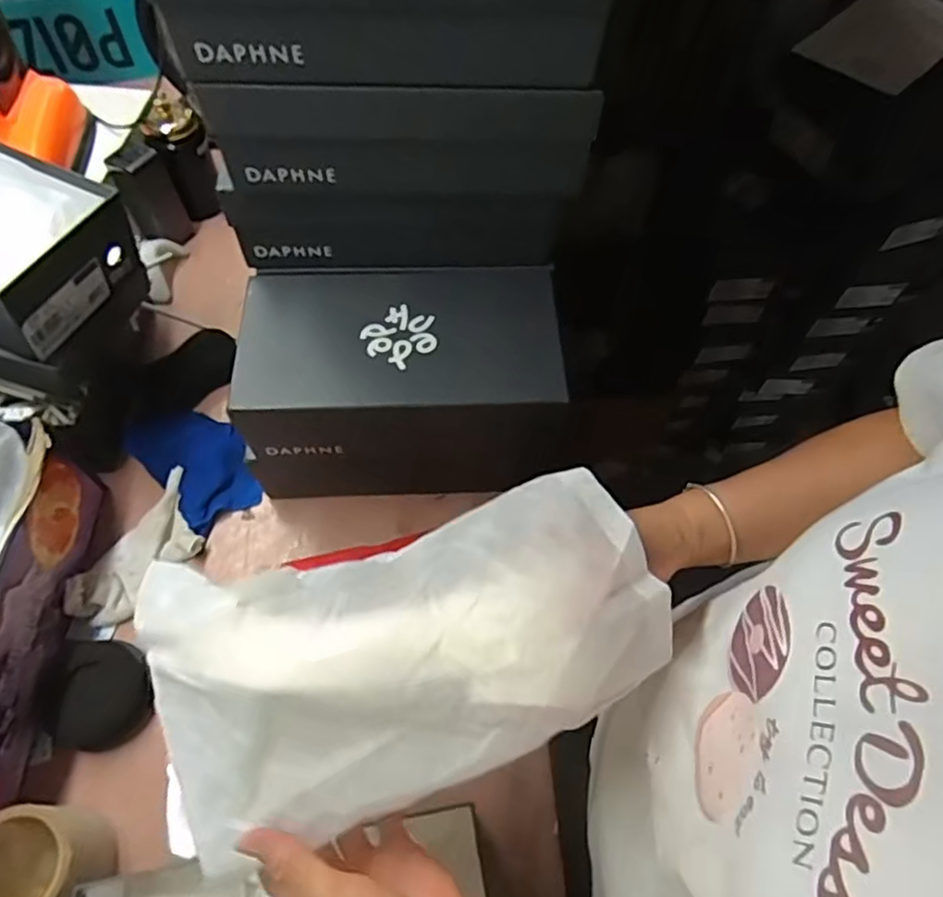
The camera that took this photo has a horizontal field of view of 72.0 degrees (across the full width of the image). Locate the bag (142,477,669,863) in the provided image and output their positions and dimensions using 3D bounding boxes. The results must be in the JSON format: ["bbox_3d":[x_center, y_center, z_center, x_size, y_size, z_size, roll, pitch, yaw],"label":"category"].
[{"bbox_3d":[-0.043,0.114,0.367,0.289,0.049,0.149,-18,61,5],"label":"bag"}]

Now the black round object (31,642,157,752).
[{"bbox_3d":[-0.341,0.223,0.593,0.088,0.046,0.090,1,60,-2],"label":"black round object"}]

